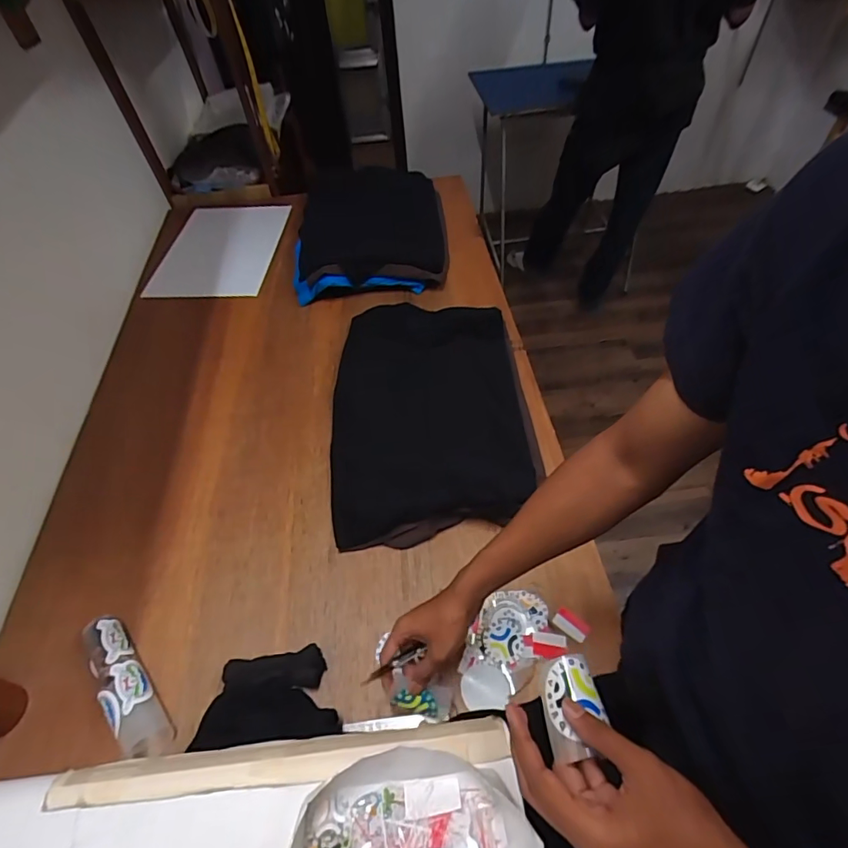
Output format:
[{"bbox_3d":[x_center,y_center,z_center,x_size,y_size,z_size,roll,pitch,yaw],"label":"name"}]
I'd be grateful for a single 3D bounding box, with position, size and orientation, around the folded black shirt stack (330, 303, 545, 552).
[{"bbox_3d":[0.010,-0.036,0.889,0.362,0.070,0.526,-4,52,0],"label":"folded black shirt stack"}]

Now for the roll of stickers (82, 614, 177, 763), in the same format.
[{"bbox_3d":[-0.392,0.345,0.635,0.054,0.058,0.194,-36,58,-22],"label":"roll of stickers"}]

